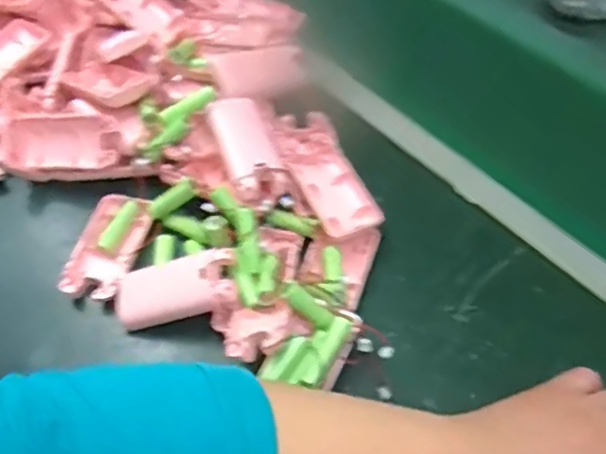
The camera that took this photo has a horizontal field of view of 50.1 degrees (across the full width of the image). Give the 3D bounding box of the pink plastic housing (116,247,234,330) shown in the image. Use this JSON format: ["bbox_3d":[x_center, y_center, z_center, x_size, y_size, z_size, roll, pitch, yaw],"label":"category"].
[{"bbox_3d":[-0.091,0.044,0.463,0.094,0.019,0.039,-17,51,18],"label":"pink plastic housing"}]

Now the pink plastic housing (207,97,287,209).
[{"bbox_3d":[-0.043,-0.061,0.507,0.042,0.024,0.095,-17,68,-10],"label":"pink plastic housing"}]

